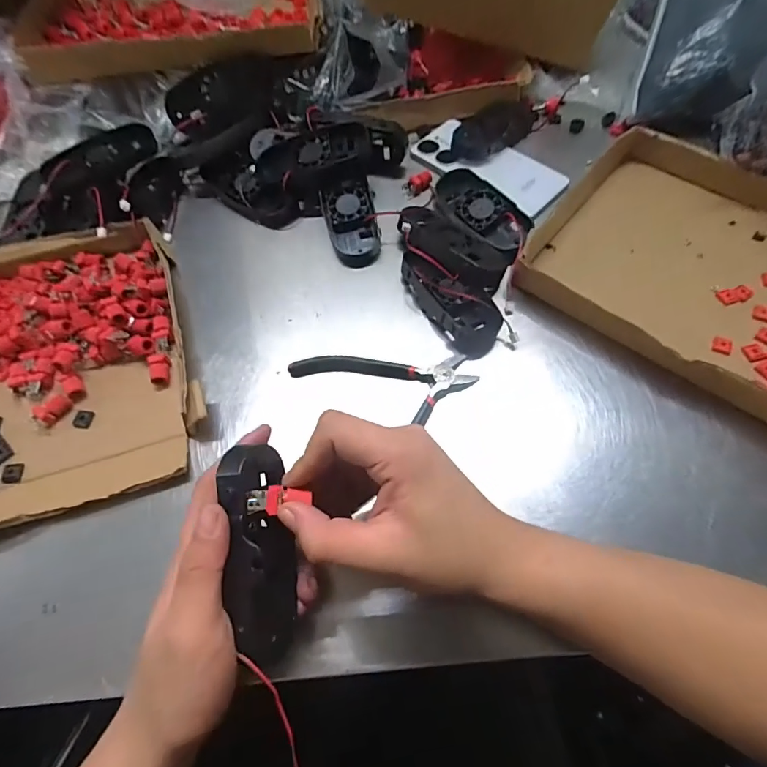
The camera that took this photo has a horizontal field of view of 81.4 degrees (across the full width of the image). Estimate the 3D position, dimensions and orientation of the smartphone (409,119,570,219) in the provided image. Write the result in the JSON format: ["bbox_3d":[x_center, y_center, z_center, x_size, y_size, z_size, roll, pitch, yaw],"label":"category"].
[{"bbox_3d":[0.107,-0.229,0.466,0.165,0.009,0.075,40,71,21],"label":"smartphone"}]

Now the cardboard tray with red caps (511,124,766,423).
[{"bbox_3d":[0.300,-0.090,0.369,0.320,0.038,0.237,39,71,21],"label":"cardboard tray with red caps"}]

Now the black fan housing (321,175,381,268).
[{"bbox_3d":[-0.031,-0.159,0.438,0.049,0.030,0.084,-13,63,-3],"label":"black fan housing"}]

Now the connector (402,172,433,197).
[{"bbox_3d":[0.036,-0.208,0.466,0.030,0.019,0.012,-7,62,0],"label":"connector"}]

